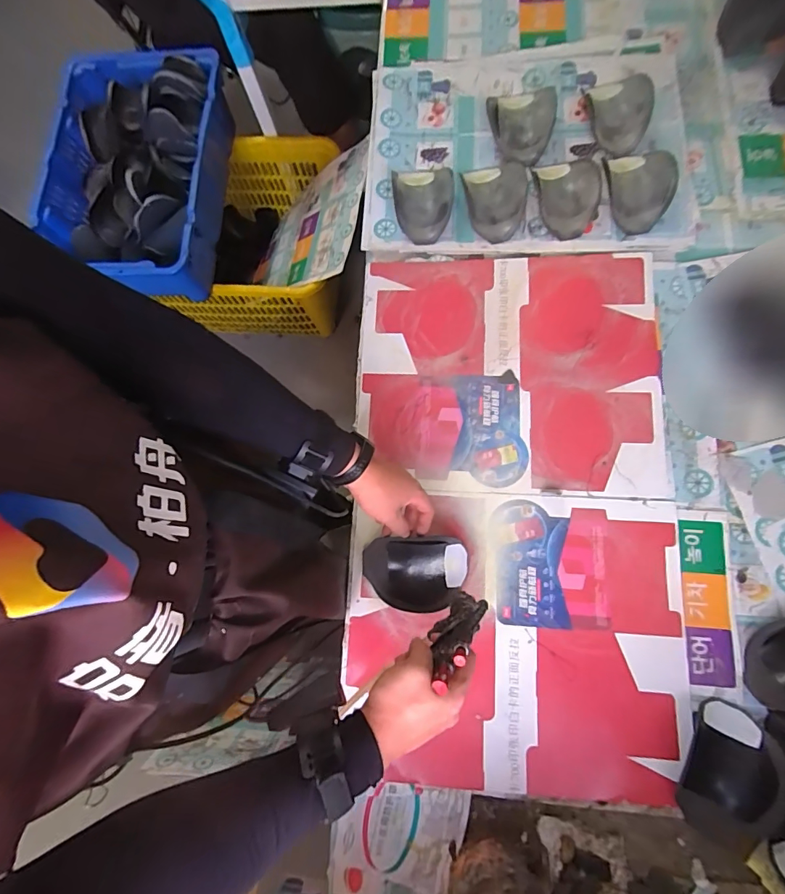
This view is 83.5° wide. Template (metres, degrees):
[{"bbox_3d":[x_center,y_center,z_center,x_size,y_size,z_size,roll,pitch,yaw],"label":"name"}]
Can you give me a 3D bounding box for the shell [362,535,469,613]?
[{"bbox_3d":[0.032,0.177,0.615,0.146,0.051,0.097,-3,77,1],"label":"shell"}]

